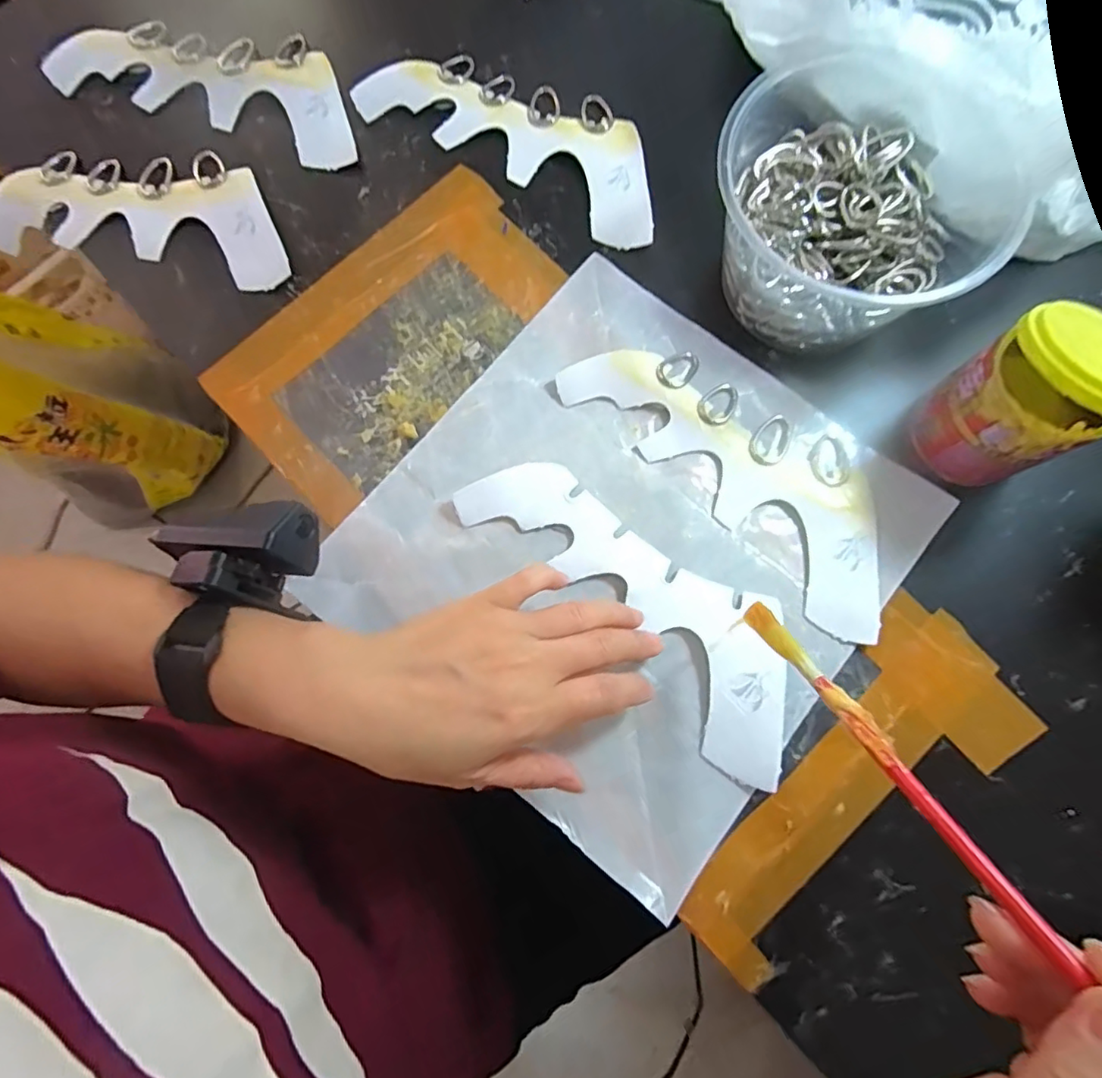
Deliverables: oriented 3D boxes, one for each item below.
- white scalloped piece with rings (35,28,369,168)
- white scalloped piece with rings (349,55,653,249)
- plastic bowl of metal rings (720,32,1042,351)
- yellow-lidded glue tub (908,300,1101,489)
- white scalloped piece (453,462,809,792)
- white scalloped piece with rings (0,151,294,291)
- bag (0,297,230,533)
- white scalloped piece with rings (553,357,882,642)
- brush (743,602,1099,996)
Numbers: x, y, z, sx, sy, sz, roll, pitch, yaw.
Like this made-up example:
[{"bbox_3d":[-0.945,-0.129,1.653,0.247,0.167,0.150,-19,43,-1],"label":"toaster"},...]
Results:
[{"bbox_3d":[-0.231,-0.315,0.396,0.219,0.015,0.092,14,79,4],"label":"white scalloped piece with rings"},{"bbox_3d":[-0.020,-0.266,0.380,0.217,0.011,0.081,29,80,7],"label":"white scalloped piece with rings"},{"bbox_3d":[0.167,-0.184,0.317,0.147,0.085,0.144,0,78,1],"label":"plastic bowl of metal rings"},{"bbox_3d":[0.235,-0.068,0.293,0.057,0.085,0.061,0,78,1],"label":"yellow-lidded glue tub"},{"bbox_3d":[0.051,0.029,0.315,0.214,0.011,0.077,43,79,10],"label":"white scalloped piece"},{"bbox_3d":[-0.270,-0.214,0.377,0.219,0.009,0.084,9,78,3],"label":"white scalloped piece with rings"},{"bbox_3d":[-0.662,-0.216,0.756,0.276,0.511,0.212,42,82,8],"label":"bag"},{"bbox_3d":[0.105,-0.043,0.331,0.214,0.006,0.085,39,81,9],"label":"white scalloped piece with rings"},{"bbox_3d":[0.139,0.109,0.178,0.010,0.009,0.248,-27,45,-4],"label":"brush"}]

